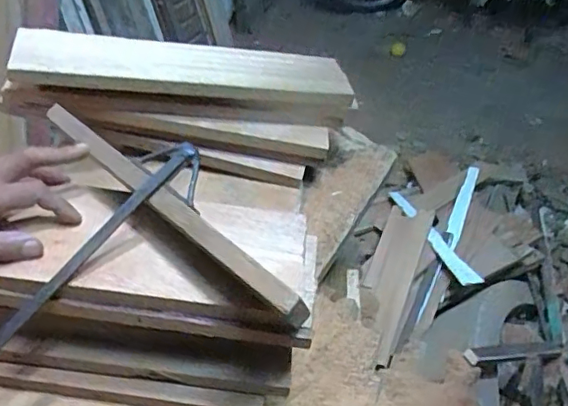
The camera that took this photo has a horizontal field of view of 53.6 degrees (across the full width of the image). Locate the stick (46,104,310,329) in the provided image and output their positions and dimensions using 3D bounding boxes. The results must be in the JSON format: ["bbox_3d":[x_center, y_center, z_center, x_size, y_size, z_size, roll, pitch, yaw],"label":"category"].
[{"bbox_3d":[-0.104,-0.004,0.469,0.326,0.015,0.018,35,49,28],"label":"stick"}]

